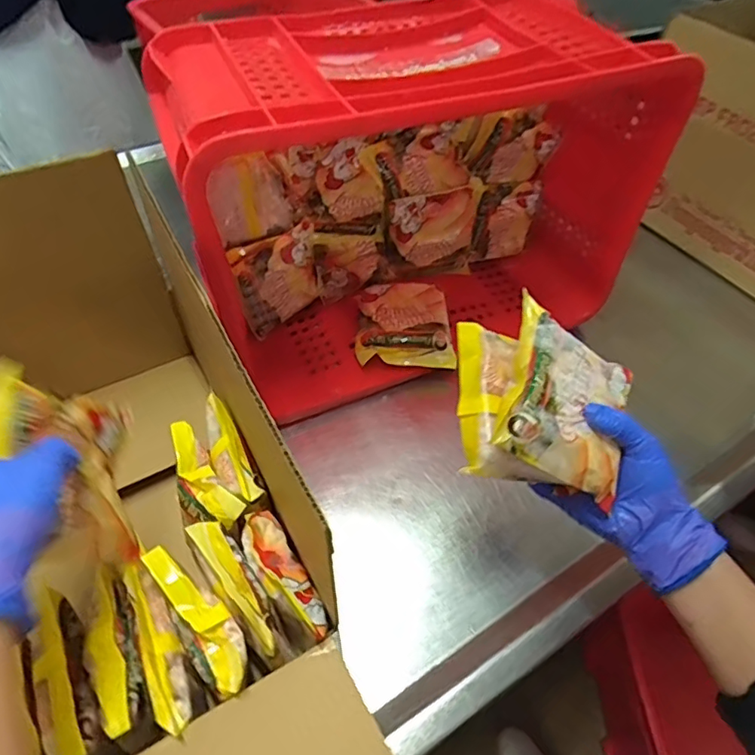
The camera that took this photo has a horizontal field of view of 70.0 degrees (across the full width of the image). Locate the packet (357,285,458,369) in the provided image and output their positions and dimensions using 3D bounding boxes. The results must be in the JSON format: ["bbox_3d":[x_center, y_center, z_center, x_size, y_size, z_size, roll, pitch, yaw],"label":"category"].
[{"bbox_3d":[0.032,-0.064,0.718,0.124,0.059,0.121,-4,49,-6],"label":"packet"}]

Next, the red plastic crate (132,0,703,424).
[{"bbox_3d":[0.045,-0.206,0.666,0.521,0.369,0.258,-16,52,-15],"label":"red plastic crate"}]

